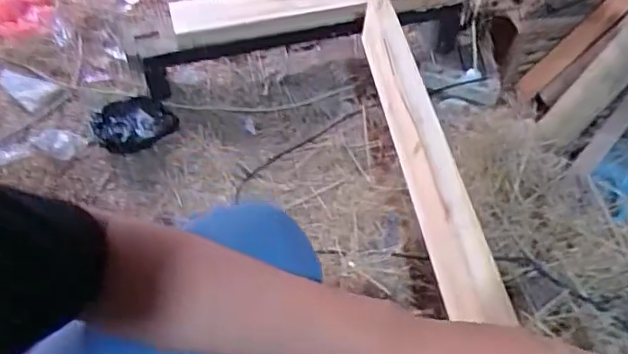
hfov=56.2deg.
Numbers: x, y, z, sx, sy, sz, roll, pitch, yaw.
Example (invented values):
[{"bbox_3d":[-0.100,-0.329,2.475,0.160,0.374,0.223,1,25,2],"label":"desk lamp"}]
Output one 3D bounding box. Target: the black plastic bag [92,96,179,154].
[{"bbox_3d":[-0.395,-0.126,1.294,0.169,0.036,0.147,-33,59,-29],"label":"black plastic bag"}]

